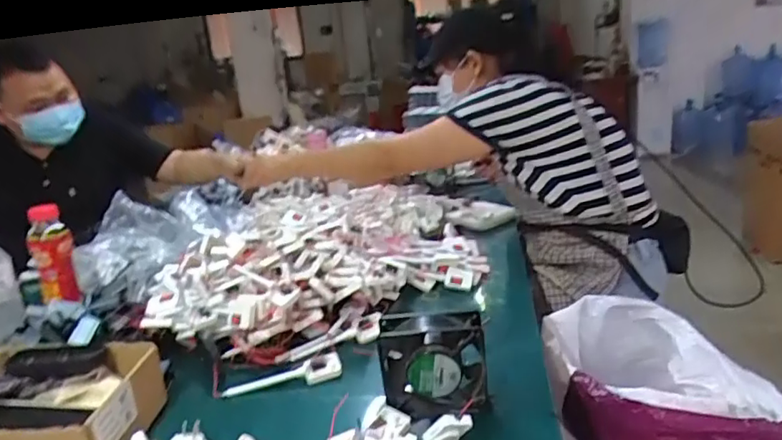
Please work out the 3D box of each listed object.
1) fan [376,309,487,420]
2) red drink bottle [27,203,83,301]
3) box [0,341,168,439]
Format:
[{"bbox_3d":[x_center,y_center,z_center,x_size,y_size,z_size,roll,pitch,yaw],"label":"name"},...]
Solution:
[{"bbox_3d":[0.048,0.168,0.648,0.118,0.123,0.044,-5,16,4],"label":"fan"},{"bbox_3d":[-0.550,0.056,0.922,0.060,0.153,0.051,-16,18,-32],"label":"red drink bottle"},{"bbox_3d":[-0.414,0.217,0.668,0.234,0.090,0.178,-4,16,5],"label":"box"}]

